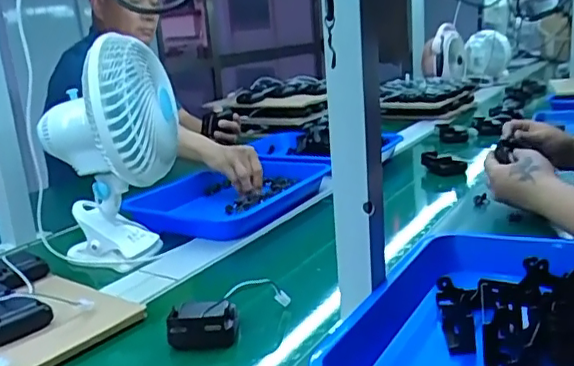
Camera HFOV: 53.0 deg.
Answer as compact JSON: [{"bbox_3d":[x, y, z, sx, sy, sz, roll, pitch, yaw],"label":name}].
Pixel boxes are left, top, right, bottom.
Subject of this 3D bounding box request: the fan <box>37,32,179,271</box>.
[{"bbox_3d":[-0.247,-0.047,0.873,0.189,0.334,0.165,6,18,39],"label":"fan"}]

